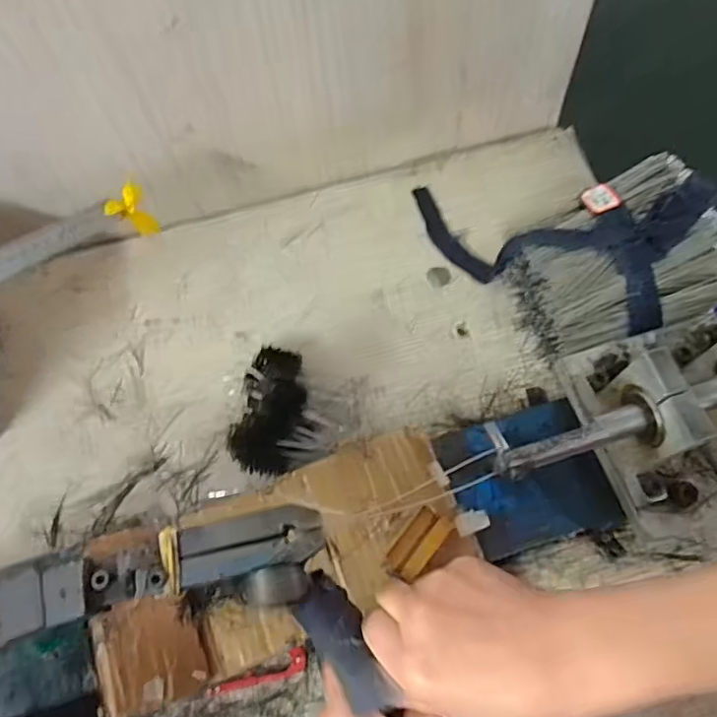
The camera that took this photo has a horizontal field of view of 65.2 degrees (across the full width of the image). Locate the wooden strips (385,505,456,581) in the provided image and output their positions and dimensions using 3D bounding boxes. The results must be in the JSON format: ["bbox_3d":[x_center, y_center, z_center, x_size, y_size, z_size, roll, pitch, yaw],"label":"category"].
[{"bbox_3d":[0.045,0.137,0.414,0.027,0.012,0.055,39,72,15],"label":"wooden strips"}]

